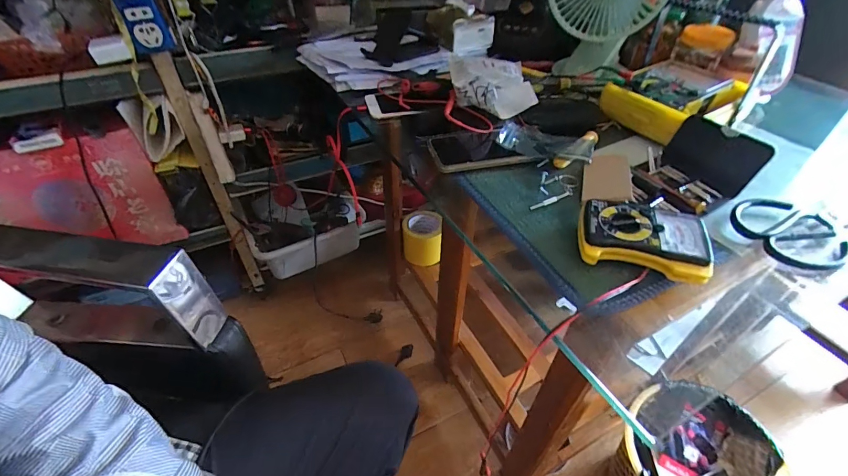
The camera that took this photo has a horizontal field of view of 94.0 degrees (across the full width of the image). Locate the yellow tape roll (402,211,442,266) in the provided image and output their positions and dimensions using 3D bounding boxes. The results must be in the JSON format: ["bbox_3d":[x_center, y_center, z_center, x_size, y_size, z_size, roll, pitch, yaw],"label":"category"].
[{"bbox_3d":[-0.004,-0.004,1.039,0.098,0.110,0.099,1,44,-1],"label":"yellow tape roll"}]

